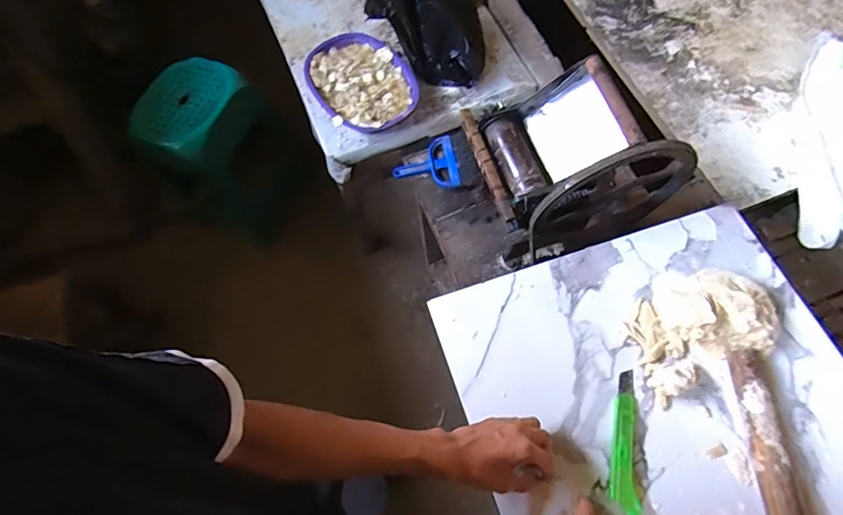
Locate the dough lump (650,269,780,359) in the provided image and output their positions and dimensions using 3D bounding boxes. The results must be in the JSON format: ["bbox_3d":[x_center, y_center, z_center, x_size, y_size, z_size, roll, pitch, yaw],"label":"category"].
[{"bbox_3d":[0.399,0.068,0.626,0.140,0.061,0.120,-1,68,3],"label":"dough lump"}]

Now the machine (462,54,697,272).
[{"bbox_3d":[0.247,-0.159,0.814,0.286,0.329,0.242,-16,68,-4],"label":"machine"}]

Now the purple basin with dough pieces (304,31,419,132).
[{"bbox_3d":[-0.144,-0.423,1.131,0.225,0.066,0.301,-26,69,-8],"label":"purple basin with dough pieces"}]

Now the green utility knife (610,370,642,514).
[{"bbox_3d":[0.254,0.229,0.582,0.034,0.019,0.172,8,68,6],"label":"green utility knife"}]

